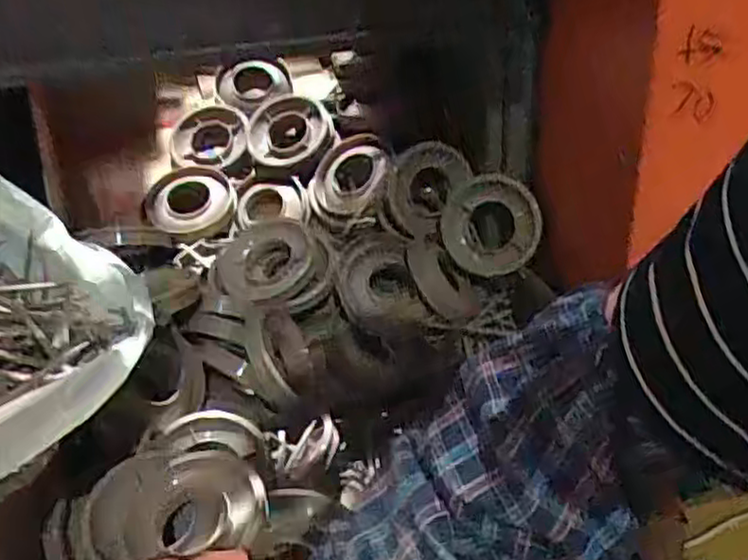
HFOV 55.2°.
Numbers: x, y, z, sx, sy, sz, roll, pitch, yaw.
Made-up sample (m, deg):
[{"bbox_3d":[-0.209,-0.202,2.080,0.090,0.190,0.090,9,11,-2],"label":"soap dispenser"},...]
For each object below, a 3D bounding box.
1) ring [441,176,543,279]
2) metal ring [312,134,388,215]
[{"bbox_3d":[0.155,-0.072,0.909,0.138,0.132,0.027,-14,31,-16],"label":"ring"},{"bbox_3d":[-0.036,-0.147,1.013,0.117,0.024,0.120,-5,76,22],"label":"metal ring"}]

